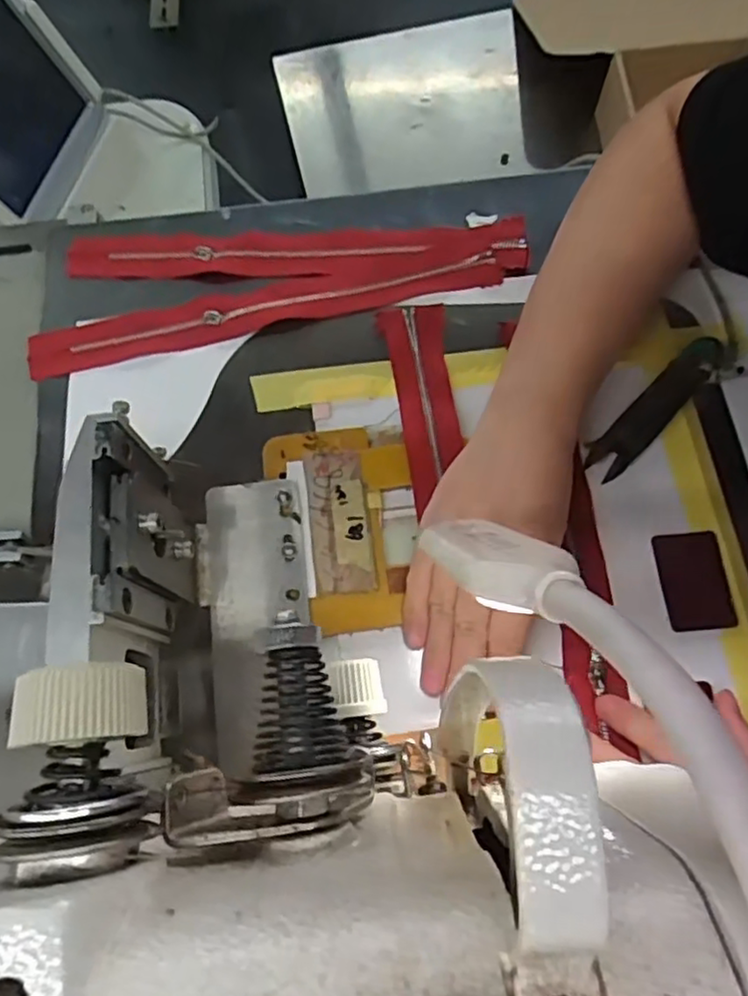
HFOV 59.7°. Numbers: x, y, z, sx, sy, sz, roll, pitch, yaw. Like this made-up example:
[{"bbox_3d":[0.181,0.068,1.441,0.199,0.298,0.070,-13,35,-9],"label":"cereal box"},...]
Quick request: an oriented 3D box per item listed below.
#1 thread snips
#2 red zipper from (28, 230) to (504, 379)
[{"bbox_3d":[0.160,-0.052,0.369,0.096,0.019,0.029,-37,75,-10],"label":"thread snips"},{"bbox_3d":[-0.066,-0.120,0.406,0.293,0.006,0.033,-13,72,-3],"label":"red zipper"}]

